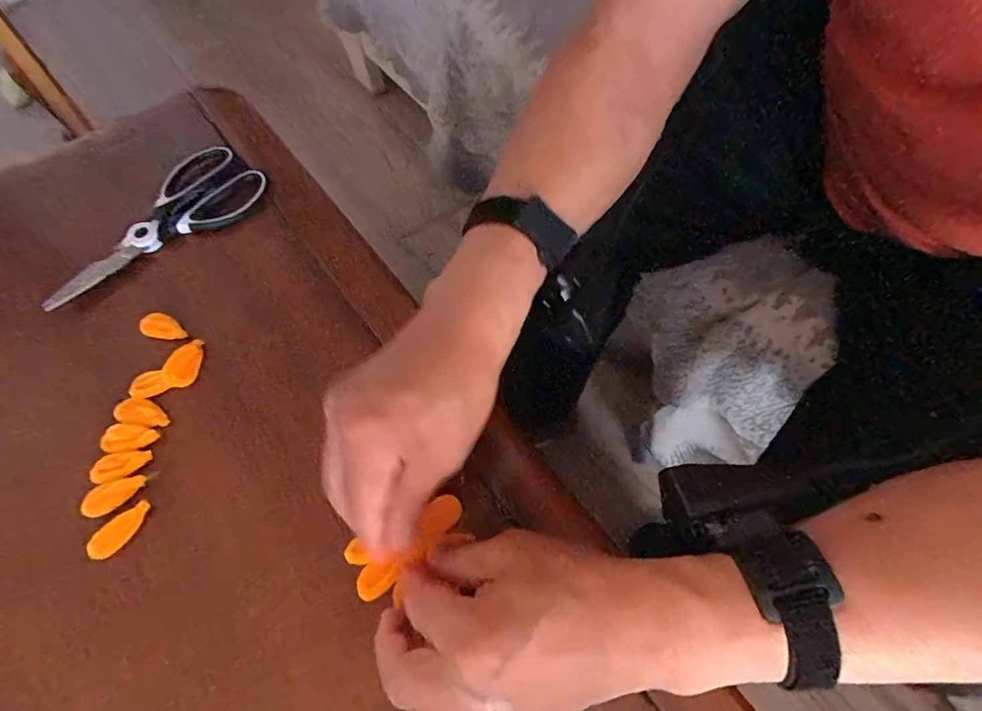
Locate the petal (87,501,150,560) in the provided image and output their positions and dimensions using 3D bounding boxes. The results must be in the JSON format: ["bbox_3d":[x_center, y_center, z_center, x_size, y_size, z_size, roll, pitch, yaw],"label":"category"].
[{"bbox_3d":[-0.245,0.115,0.318,0.016,0.008,0.041,37,71,17],"label":"petal"}]

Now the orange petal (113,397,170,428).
[{"bbox_3d":[-0.253,0.041,0.351,0.038,0.006,0.018,11,66,7],"label":"orange petal"}]

